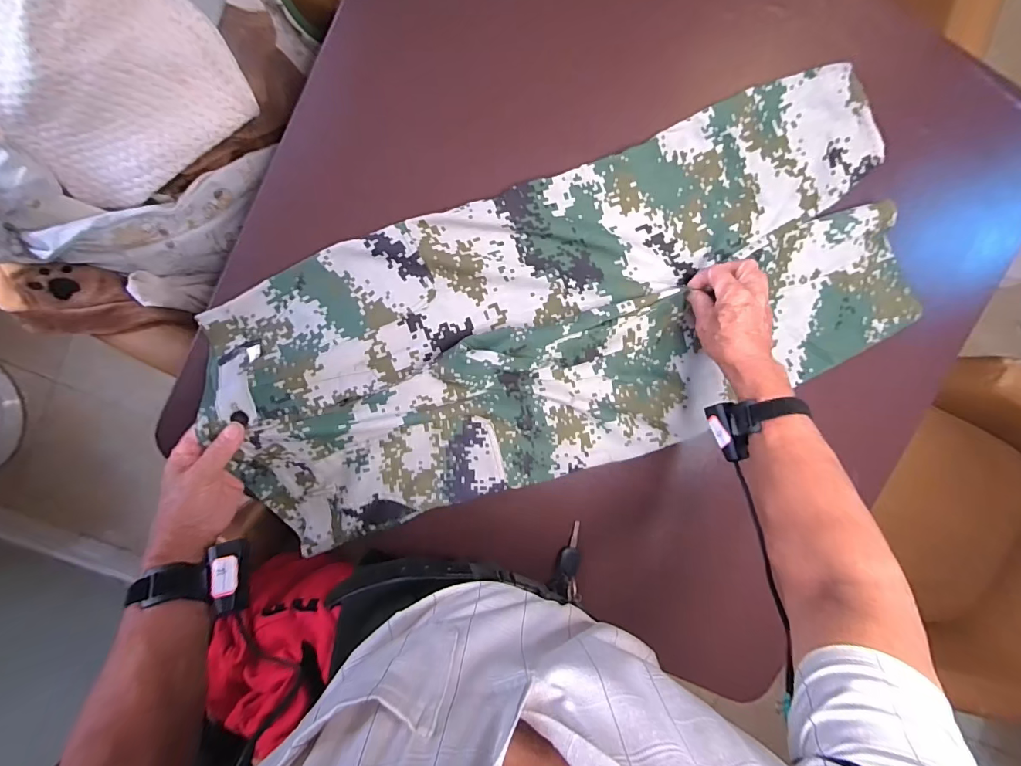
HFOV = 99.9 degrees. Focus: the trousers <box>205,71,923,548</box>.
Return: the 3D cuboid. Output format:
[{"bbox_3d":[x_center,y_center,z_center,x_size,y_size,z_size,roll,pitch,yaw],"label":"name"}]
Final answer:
[{"bbox_3d":[0.081,-0.080,0.558,0.903,0.066,0.391,-20,97,-2],"label":"trousers"}]

